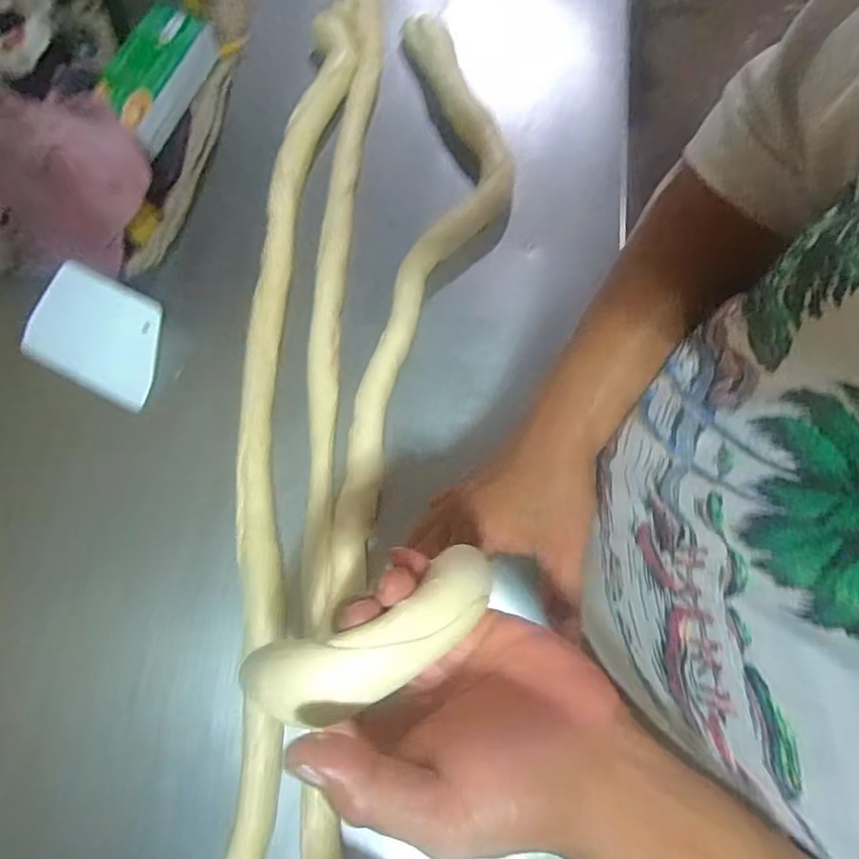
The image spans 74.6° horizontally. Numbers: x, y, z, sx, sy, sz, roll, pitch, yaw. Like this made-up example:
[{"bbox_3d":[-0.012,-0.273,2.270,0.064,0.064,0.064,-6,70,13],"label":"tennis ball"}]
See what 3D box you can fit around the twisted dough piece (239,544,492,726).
[{"bbox_3d":[-0.017,0.086,0.235,0.113,0.031,0.035,-21,78,-23],"label":"twisted dough piece"}]

